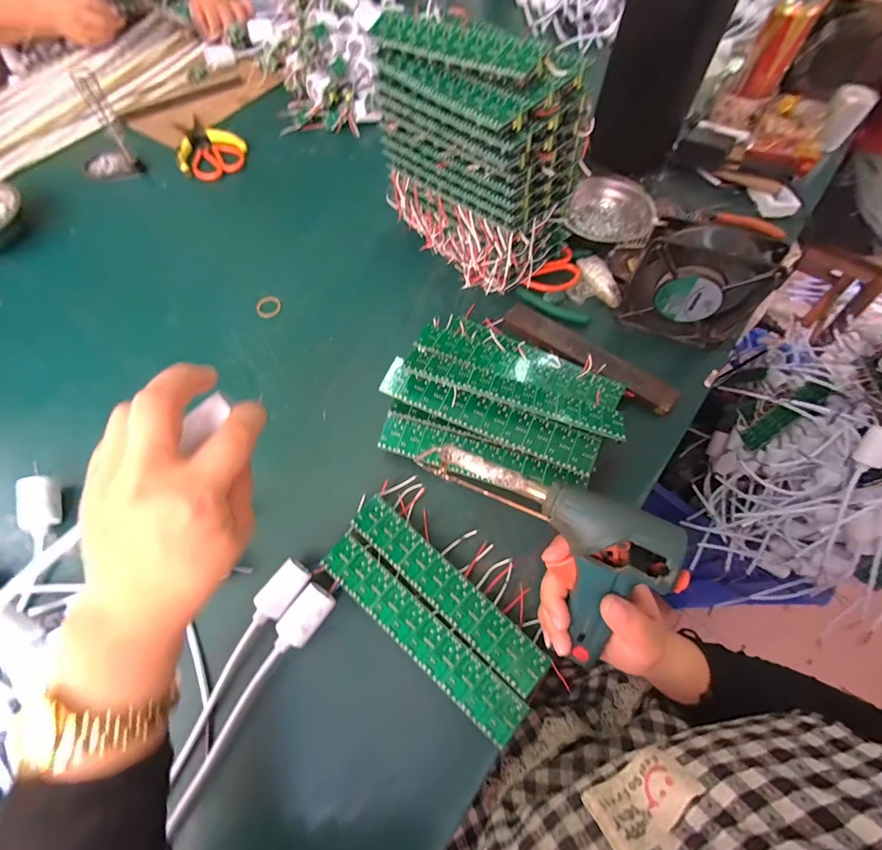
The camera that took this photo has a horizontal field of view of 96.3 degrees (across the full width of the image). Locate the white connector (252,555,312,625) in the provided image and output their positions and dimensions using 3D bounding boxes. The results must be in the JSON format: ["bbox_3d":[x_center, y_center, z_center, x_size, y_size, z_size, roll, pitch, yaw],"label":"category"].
[{"bbox_3d":[-0.137,0.144,0.337,0.027,0.015,0.053,36,71,15],"label":"white connector"}]

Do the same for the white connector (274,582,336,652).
[{"bbox_3d":[-0.114,0.162,0.332,0.030,0.023,0.054,33,70,14],"label":"white connector"}]

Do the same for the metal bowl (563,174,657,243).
[{"bbox_3d":[0.229,-0.288,0.536,0.107,0.035,0.107,0,65,0],"label":"metal bowl"}]

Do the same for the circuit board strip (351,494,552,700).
[{"bbox_3d":[0.003,0.138,0.338,0.199,0.006,0.036,40,71,16],"label":"circuit board strip"}]

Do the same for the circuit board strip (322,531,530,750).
[{"bbox_3d":[-0.020,0.169,0.327,0.198,0.007,0.035,38,71,16],"label":"circuit board strip"}]

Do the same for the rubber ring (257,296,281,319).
[{"bbox_3d":[-0.215,-0.148,0.494,0.029,0.006,0.028,0,65,0],"label":"rubber ring"}]

